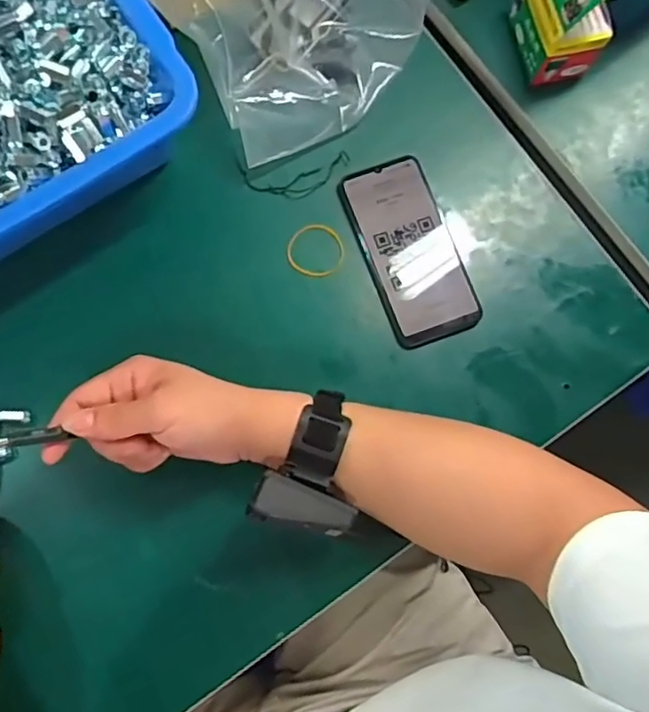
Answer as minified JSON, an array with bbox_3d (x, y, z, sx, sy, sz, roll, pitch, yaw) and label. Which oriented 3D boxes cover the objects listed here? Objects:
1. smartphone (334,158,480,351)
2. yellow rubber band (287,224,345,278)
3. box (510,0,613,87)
[{"bbox_3d":[0.070,-0.089,0.482,0.075,0.010,0.157,-19,81,-6],"label":"smartphone"},{"bbox_3d":[-0.007,-0.087,0.489,0.046,0.004,0.045,0,83,1],"label":"yellow rubber band"},{"bbox_3d":[0.199,-0.288,0.485,0.055,0.098,0.084,-15,80,-5],"label":"box"}]

